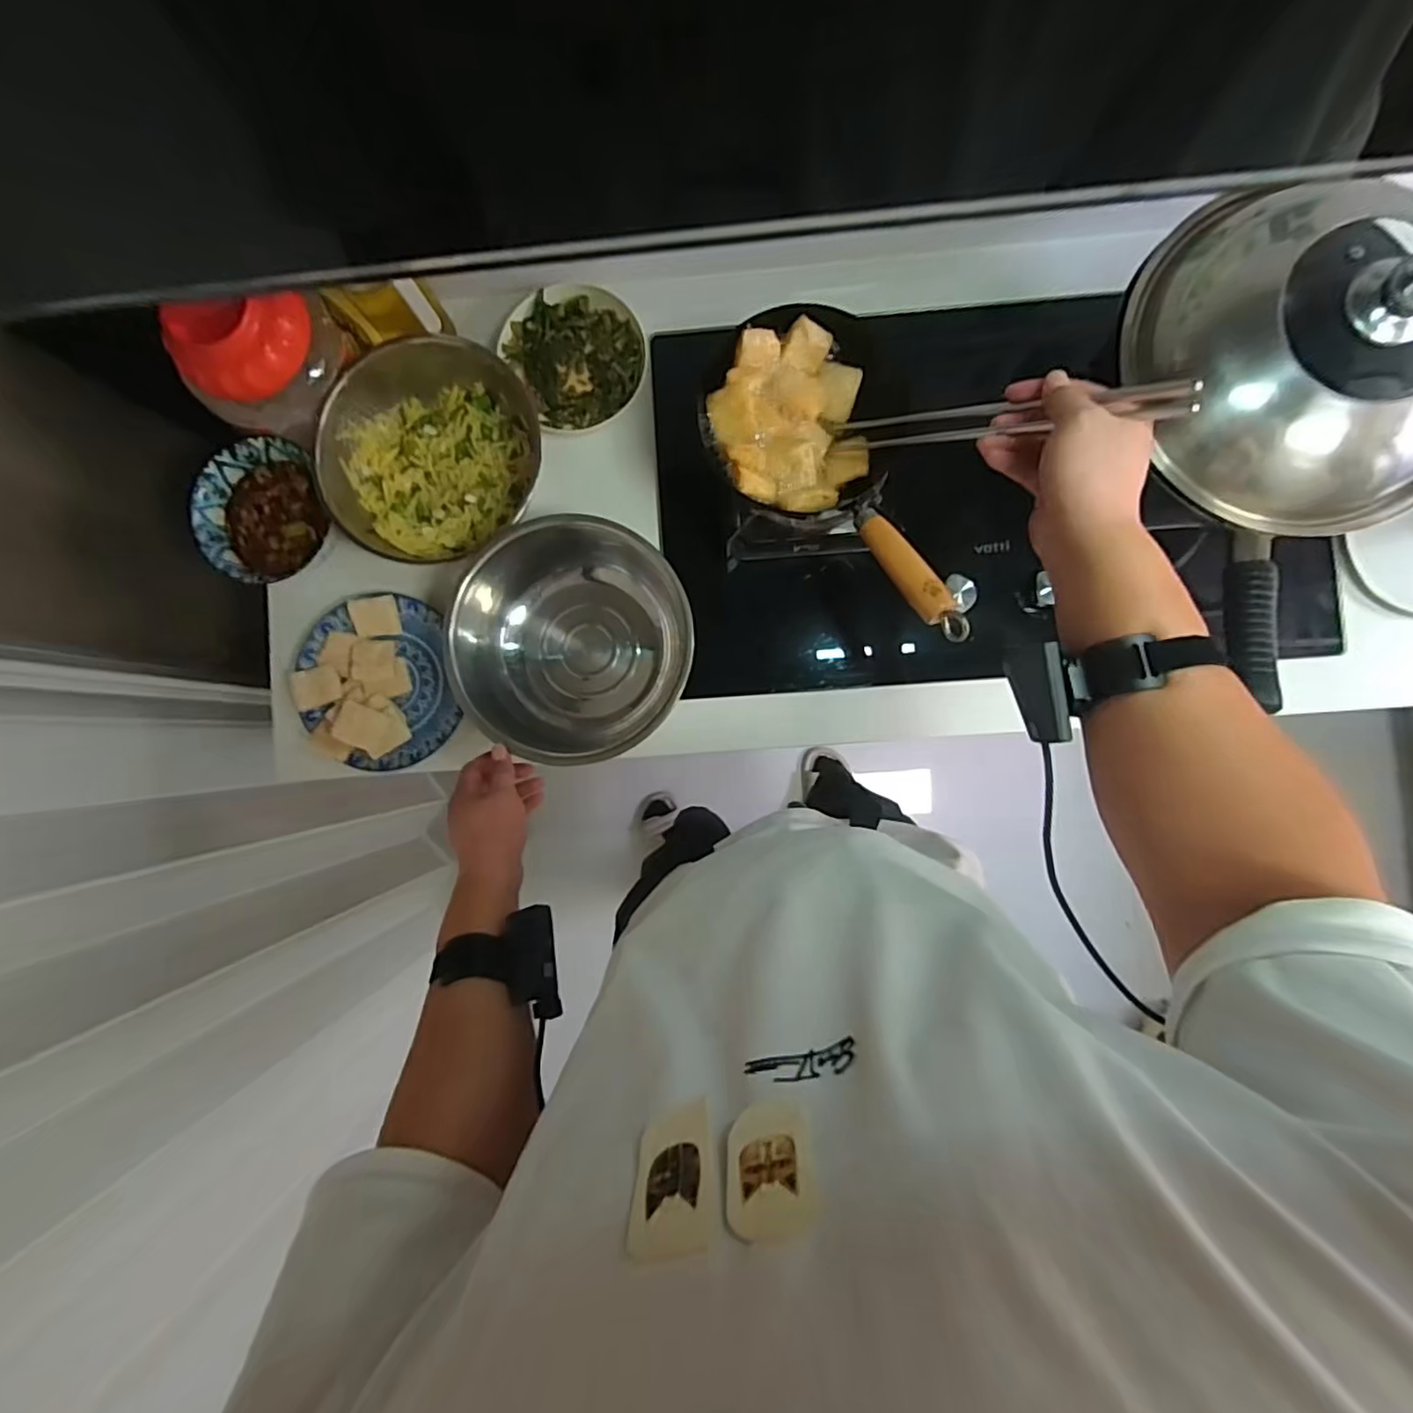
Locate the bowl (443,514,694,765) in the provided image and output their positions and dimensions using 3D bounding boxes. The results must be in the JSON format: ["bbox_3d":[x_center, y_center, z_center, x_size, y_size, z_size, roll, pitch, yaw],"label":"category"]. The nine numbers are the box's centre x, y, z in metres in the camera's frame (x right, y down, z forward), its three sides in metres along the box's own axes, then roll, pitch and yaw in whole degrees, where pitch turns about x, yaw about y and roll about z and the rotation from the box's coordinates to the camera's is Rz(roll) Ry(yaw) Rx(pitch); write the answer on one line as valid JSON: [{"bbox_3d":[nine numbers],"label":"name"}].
[{"bbox_3d":[-0.142,-0.068,0.694,0.251,0.121,0.248,0,89,2],"label":"bowl"}]

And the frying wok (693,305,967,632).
[{"bbox_3d":[0.122,-0.216,0.607,0.166,0.102,0.341,-26,76,1],"label":"frying wok"}]

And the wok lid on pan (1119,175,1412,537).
[{"bbox_3d":[0.534,-0.315,0.530,0.255,0.131,0.295,-15,88,2],"label":"wok lid on pan"}]

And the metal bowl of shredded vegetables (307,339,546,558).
[{"bbox_3d":[-0.317,-0.292,0.703,0.222,0.082,0.243,0,89,2],"label":"metal bowl of shredded vegetables"}]

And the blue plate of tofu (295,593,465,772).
[{"bbox_3d":[-0.391,-0.028,0.714,0.177,0.045,0.198,-11,88,2],"label":"blue plate of tofu"}]

